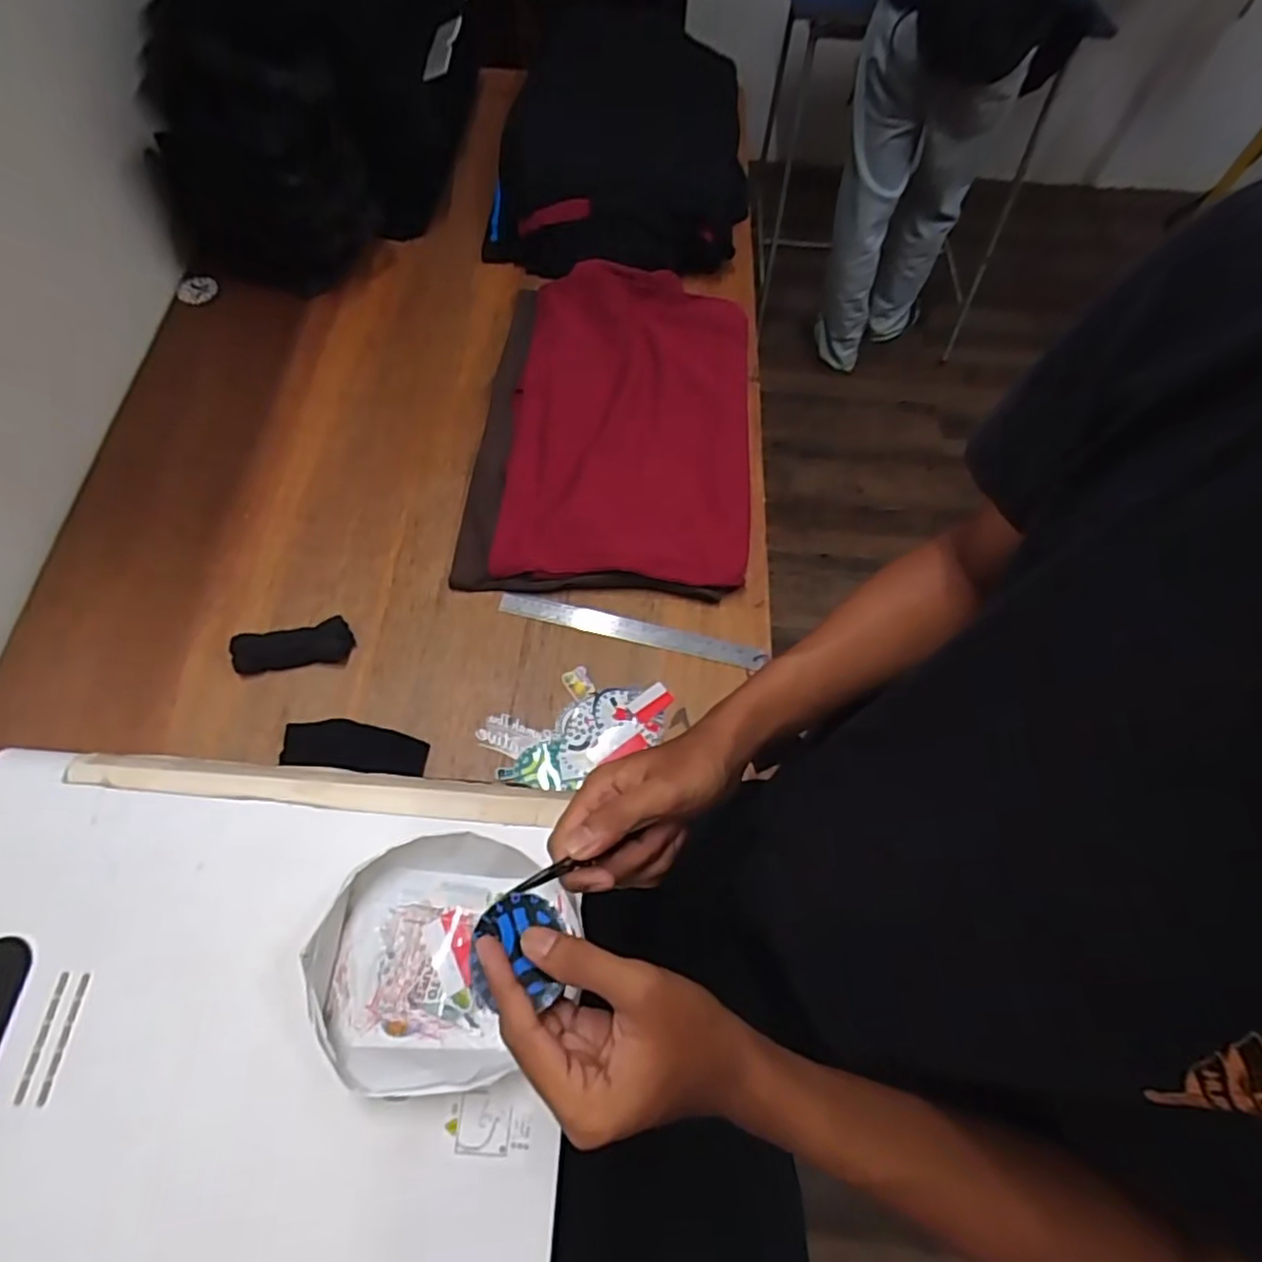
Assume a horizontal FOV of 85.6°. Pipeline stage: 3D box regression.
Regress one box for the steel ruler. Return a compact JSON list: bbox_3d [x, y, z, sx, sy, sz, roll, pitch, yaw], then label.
[{"bbox_3d":[0.001,-0.001,0.830,0.322,0.007,0.030,12,69,3],"label":"steel ruler"}]

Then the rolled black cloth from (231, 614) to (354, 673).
[{"bbox_3d":[-0.393,0.020,0.798,0.130,0.031,0.045,-9,65,-8],"label":"rolled black cloth"}]

